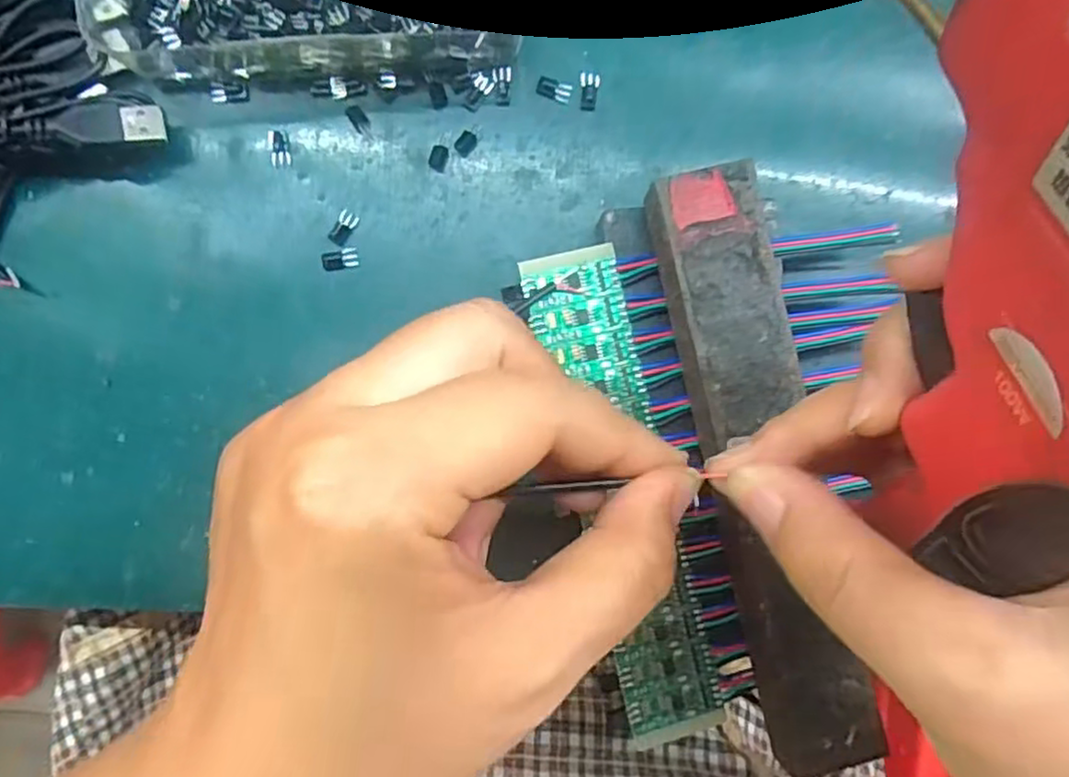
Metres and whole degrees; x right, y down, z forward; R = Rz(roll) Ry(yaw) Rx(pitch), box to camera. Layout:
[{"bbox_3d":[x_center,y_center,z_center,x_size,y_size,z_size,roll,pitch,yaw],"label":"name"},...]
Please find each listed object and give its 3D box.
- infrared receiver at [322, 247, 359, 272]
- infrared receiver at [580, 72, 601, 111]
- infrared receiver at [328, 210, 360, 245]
[{"bbox_3d":[-0.068,-0.045,0.242,0.012,0.004,0.007,-14,91,-2],"label":"infrared receiver"},{"bbox_3d":[0.019,-0.105,0.246,0.007,0.004,0.013,4,90,-2],"label":"infrared receiver"},{"bbox_3d":[-0.067,-0.056,0.242,0.006,0.004,0.012,32,89,-2],"label":"infrared receiver"}]

